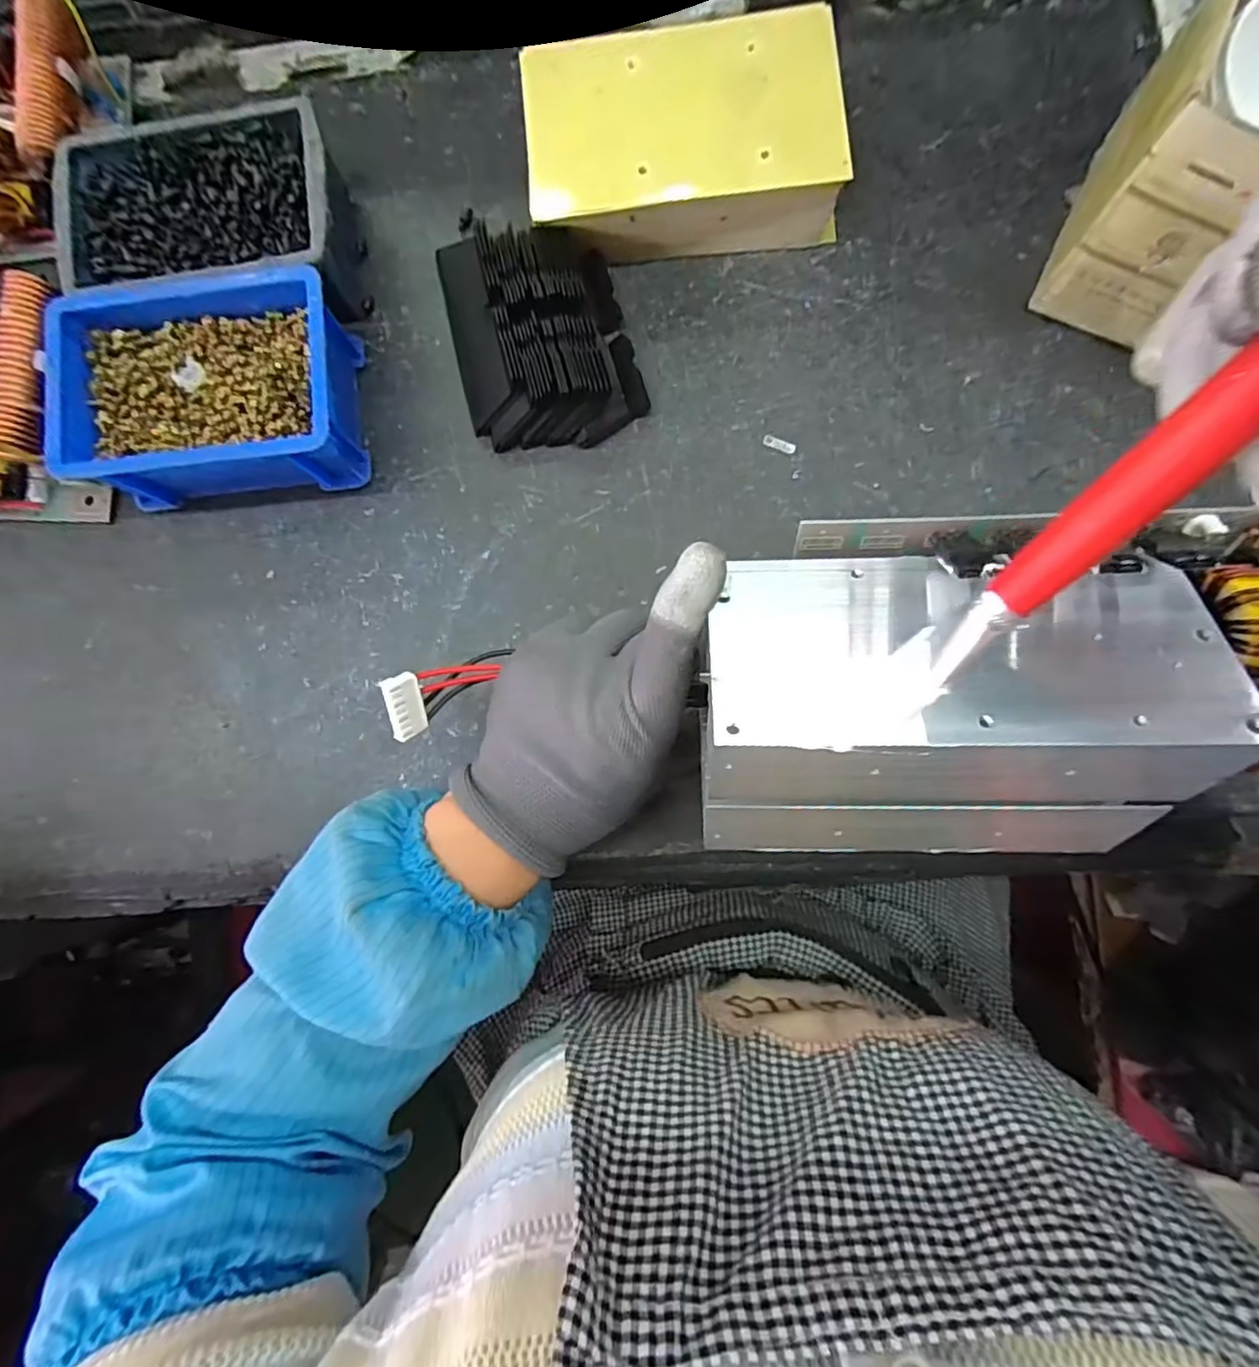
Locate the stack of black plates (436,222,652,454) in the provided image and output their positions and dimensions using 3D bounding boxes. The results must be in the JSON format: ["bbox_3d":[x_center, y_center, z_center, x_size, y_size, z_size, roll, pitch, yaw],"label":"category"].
[{"bbox_3d":[-0.053,-0.199,0.344,0.097,0.032,0.130,-16,84,2],"label":"stack of black plates"}]

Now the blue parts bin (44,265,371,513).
[{"bbox_3d":[-0.225,-0.155,0.335,0.148,0.054,0.108,-5,84,3],"label":"blue parts bin"}]

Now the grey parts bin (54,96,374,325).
[{"bbox_3d":[-0.231,-0.252,0.346,0.151,0.054,0.104,-6,84,3],"label":"grey parts bin"}]

